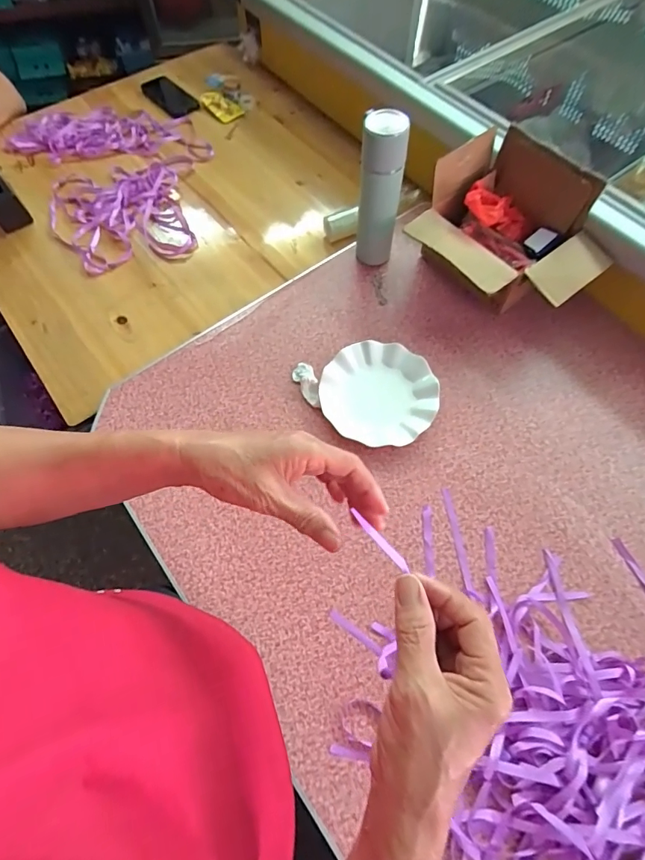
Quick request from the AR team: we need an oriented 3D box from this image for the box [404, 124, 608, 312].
[{"bbox_3d":[0.301,-0.306,0.726,0.228,0.192,0.275,-38,71,-16],"label":"box"}]

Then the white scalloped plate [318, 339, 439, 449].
[{"bbox_3d":[0.089,-0.059,0.697,0.179,0.022,0.173,0,65,0],"label":"white scalloped plate"}]

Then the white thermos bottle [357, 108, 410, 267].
[{"bbox_3d":[0.093,-0.384,0.733,0.067,0.263,0.054,2,65,1],"label":"white thermos bottle"}]

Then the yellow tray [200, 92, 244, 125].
[{"bbox_3d":[-0.248,-0.799,1.072,0.060,0.021,0.124,-37,71,-16],"label":"yellow tray"}]

